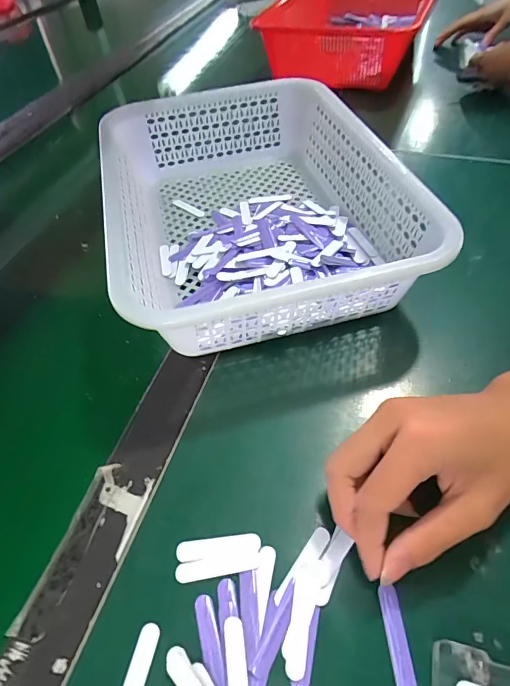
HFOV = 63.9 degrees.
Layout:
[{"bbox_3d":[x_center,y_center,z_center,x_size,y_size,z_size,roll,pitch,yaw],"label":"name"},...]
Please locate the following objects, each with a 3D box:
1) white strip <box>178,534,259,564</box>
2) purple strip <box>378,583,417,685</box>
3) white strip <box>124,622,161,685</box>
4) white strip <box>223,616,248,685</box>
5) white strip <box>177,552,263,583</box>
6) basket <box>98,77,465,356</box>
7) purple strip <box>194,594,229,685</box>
[{"bbox_3d":[-0.023,0.125,0.251,0.051,0.004,0.011,-7,51,-1],"label":"white strip"},{"bbox_3d":[0.077,0.159,0.220,0.011,0.004,0.049,-5,53,1],"label":"purple strip"},{"bbox_3d":[-0.063,0.177,0.214,0.011,0.004,0.051,8,53,11],"label":"white strip"},{"bbox_3d":[-0.009,0.173,0.212,0.011,0.004,0.050,-9,51,-3],"label":"white strip"},{"bbox_3d":[-0.022,0.133,0.245,0.050,0.004,0.010,-9,51,-3],"label":"white strip"},{"bbox_3d":[-0.003,-0.139,0.411,0.256,0.088,0.350,-14,52,-7],"label":"basket"},{"bbox_3d":[-0.024,0.163,0.220,0.010,0.004,0.049,-15,52,-8],"label":"purple strip"}]

